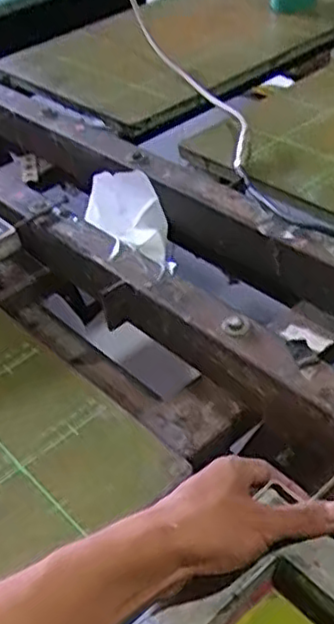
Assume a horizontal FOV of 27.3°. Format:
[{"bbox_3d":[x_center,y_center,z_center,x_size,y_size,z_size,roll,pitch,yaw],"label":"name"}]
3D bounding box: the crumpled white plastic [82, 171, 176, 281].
[{"bbox_3d":[-0.050,-0.110,0.803,0.095,0.031,0.136,-16,79,25],"label":"crumpled white plastic"}]

